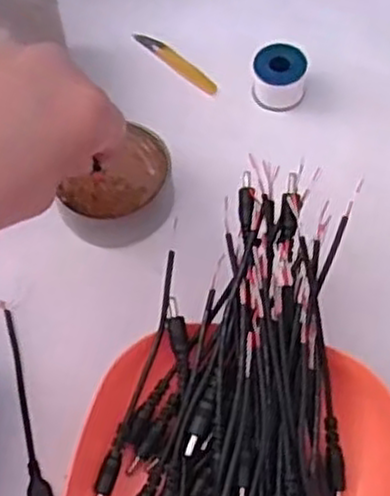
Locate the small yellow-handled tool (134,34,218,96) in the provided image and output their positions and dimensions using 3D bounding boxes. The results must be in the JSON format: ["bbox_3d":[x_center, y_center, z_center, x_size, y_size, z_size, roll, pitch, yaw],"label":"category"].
[{"bbox_3d":[-0.011,-0.114,0.461,0.011,0.004,0.065,-42,67,-18],"label":"small yellow-handled tool"}]

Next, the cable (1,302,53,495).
[{"bbox_3d":[-0.081,0.080,0.356,0.010,0.005,0.117,-16,61,-5],"label":"cable"}]

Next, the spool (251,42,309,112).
[{"bbox_3d":[0.049,-0.100,0.438,0.030,0.023,0.030,6,62,7],"label":"spool"}]

